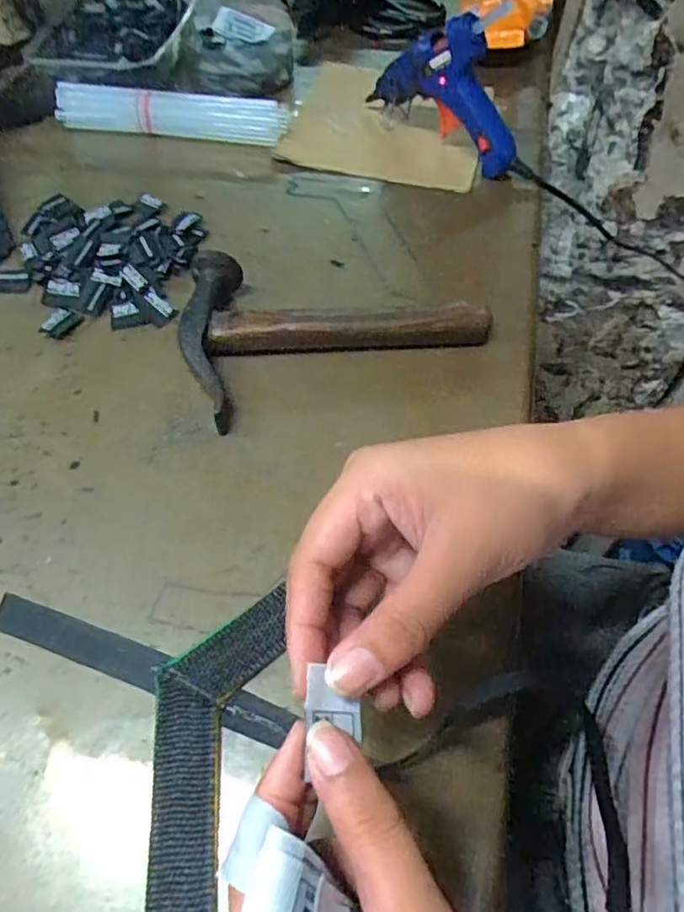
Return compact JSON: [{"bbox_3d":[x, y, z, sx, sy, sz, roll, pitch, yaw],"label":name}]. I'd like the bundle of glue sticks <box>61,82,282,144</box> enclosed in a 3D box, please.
[{"bbox_3d":[-0.142,-0.284,0.502,0.189,0.029,0.022,6,56,3],"label":"bundle of glue sticks"}]

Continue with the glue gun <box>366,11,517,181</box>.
[{"bbox_3d":[0.083,-0.281,0.460,0.132,0.092,0.031,38,63,22],"label":"glue gun"}]

